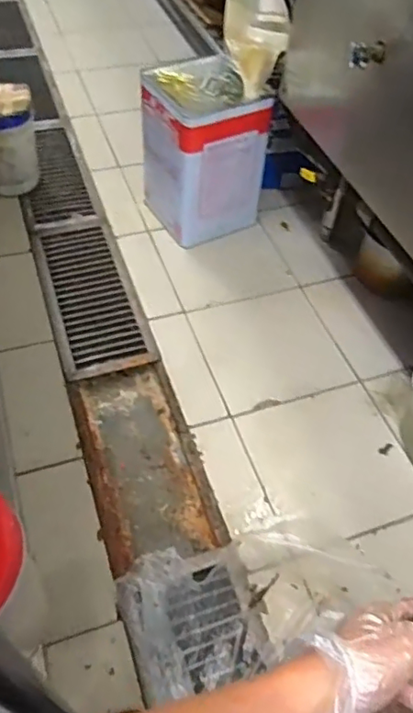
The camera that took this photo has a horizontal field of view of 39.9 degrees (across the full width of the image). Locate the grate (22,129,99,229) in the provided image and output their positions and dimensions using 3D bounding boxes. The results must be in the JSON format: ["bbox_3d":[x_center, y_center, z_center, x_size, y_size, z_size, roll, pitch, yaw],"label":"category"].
[{"bbox_3d":[-0.454,-0.533,1.674,0.176,0.023,0.477,-12,52,-14],"label":"grate"}]

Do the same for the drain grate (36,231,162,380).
[{"bbox_3d":[-0.284,-0.157,1.370,0.194,0.023,0.481,-14,53,-16],"label":"drain grate"}]

